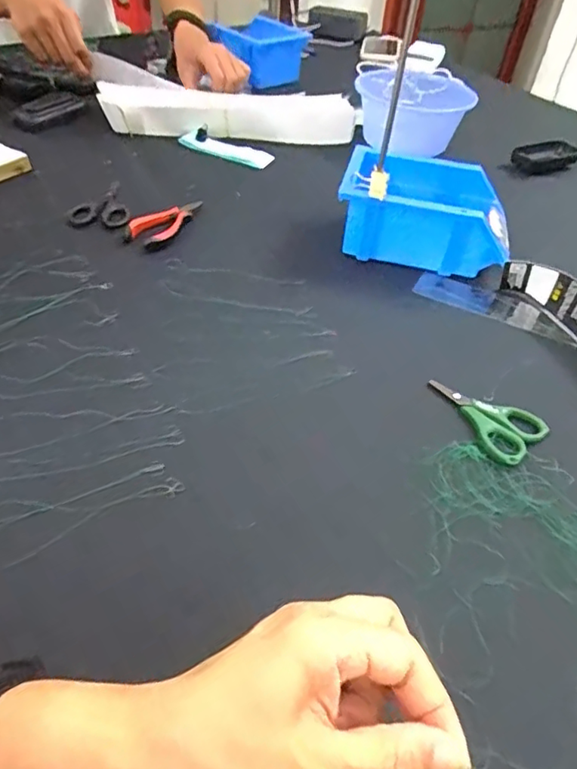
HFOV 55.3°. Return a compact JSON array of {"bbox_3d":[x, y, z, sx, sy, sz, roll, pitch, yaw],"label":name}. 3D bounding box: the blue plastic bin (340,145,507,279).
[{"bbox_3d":[0.147,-0.188,0.612,0.181,0.080,0.117,8,46,2],"label":"blue plastic bin"}]

